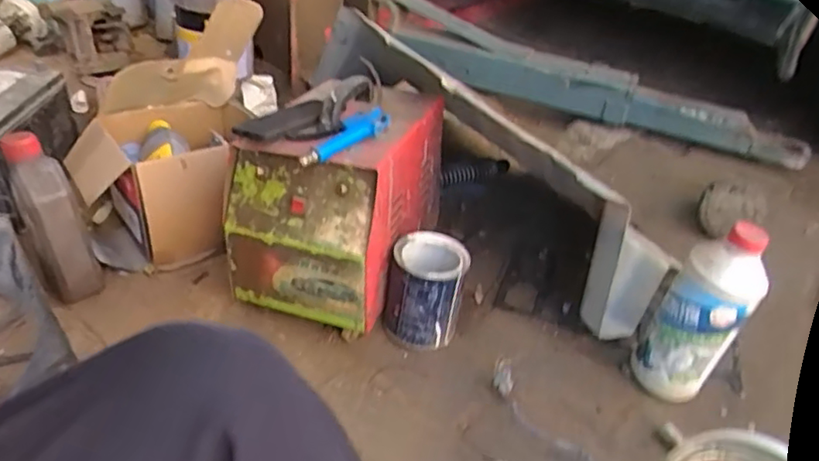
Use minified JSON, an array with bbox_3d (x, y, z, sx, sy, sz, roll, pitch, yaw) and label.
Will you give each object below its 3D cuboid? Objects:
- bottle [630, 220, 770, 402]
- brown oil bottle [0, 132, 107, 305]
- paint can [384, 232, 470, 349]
[{"bbox_3d":[0.366,0.115,0.788,0.085,0.258,0.077,-4,37,-11],"label":"bottle"},{"bbox_3d":[-0.500,-0.014,0.872,0.083,0.247,0.090,-23,23,-32],"label":"brown oil bottle"},{"bbox_3d":[0.021,0.089,0.895,0.107,0.135,0.109,4,38,-3],"label":"paint can"}]

